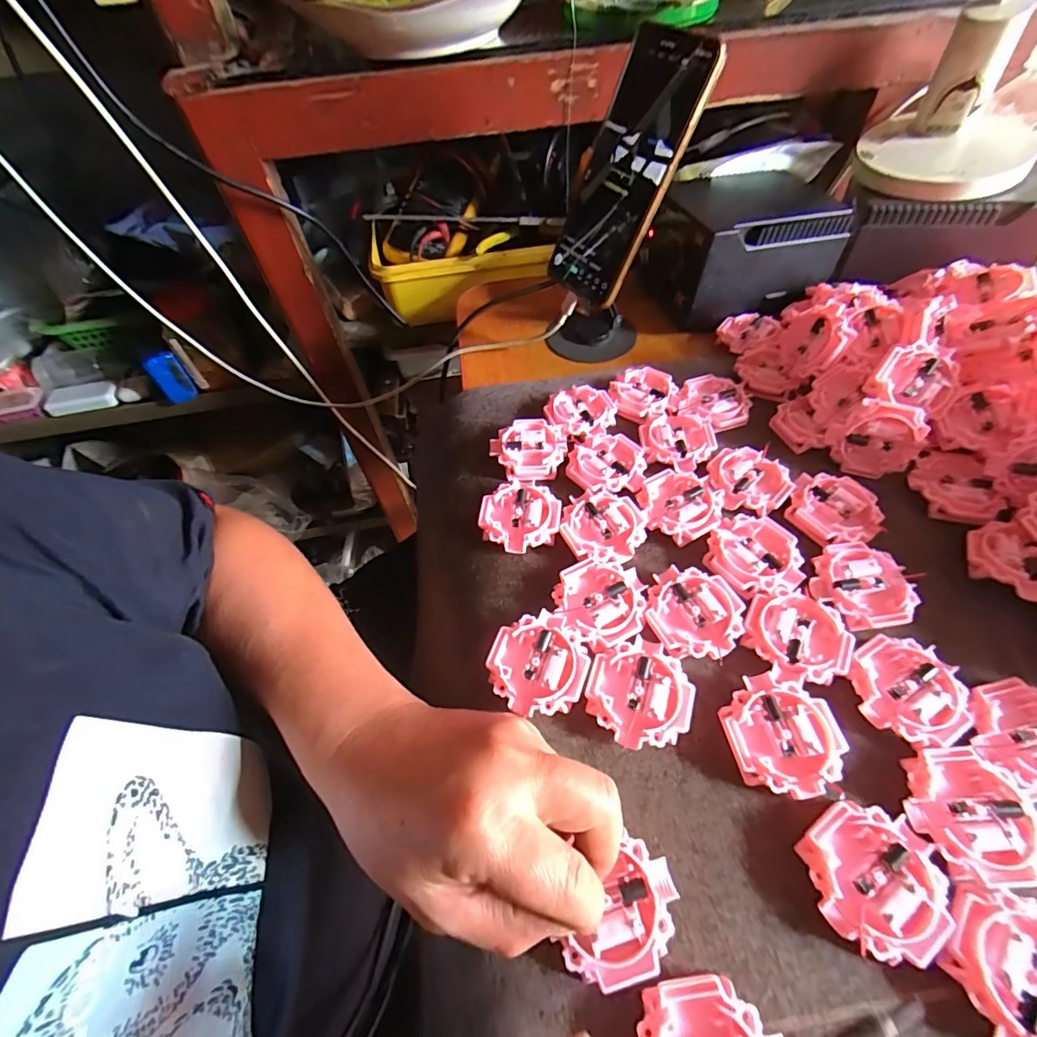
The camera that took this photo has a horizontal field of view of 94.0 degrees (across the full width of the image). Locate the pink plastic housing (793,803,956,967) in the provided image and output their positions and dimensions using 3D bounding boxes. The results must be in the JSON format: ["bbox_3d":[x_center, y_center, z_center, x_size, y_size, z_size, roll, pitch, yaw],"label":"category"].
[{"bbox_3d":[0.152,0.155,0.208,0.051,0.015,0.051,-2,56,2],"label":"pink plastic housing"}]

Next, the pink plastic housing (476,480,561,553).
[{"bbox_3d":[0.001,0.000,0.321,0.052,0.013,0.047,5,56,7],"label":"pink plastic housing"}]

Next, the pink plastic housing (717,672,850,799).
[{"bbox_3d":[0.130,0.107,0.241,0.052,0.014,0.053,-2,56,2],"label":"pink plastic housing"}]

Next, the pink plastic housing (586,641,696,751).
[{"bbox_3d":[0.064,0.092,0.255,0.050,0.014,0.053,15,58,13],"label":"pink plastic housing"}]

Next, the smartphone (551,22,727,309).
[{"bbox_3d":[0.077,-0.253,0.360,0.014,0.167,0.081,-9,45,-39],"label":"smartphone"}]

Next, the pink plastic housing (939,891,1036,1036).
[{"bbox_3d":[0.197,0.178,0.188,0.050,0.014,0.050,-2,56,2],"label":"pink plastic housing"}]

